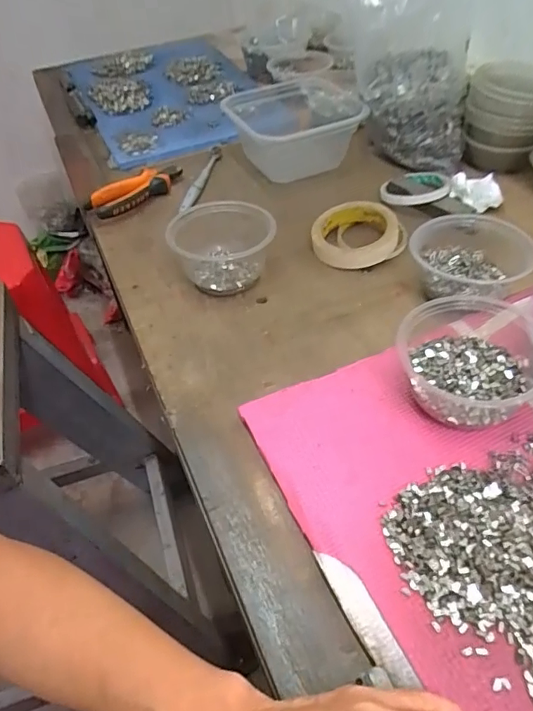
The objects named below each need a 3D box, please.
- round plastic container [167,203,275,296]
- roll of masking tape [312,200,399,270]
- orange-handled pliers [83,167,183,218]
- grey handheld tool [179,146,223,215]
[{"bbox_3d":[-0.047,-0.121,0.581,0.111,0.066,0.111,0,46,6],"label":"round plastic container"},{"bbox_3d":[0.104,-0.143,0.608,0.097,0.033,0.097,-3,46,3],"label":"roll of masking tape"},{"bbox_3d":[-0.177,-0.229,0.707,0.057,0.033,0.136,33,57,31],"label":"orange-handled pliers"},{"bbox_3d":[-0.093,-0.257,0.740,0.022,0.013,0.153,7,47,12],"label":"grey handheld tool"}]

